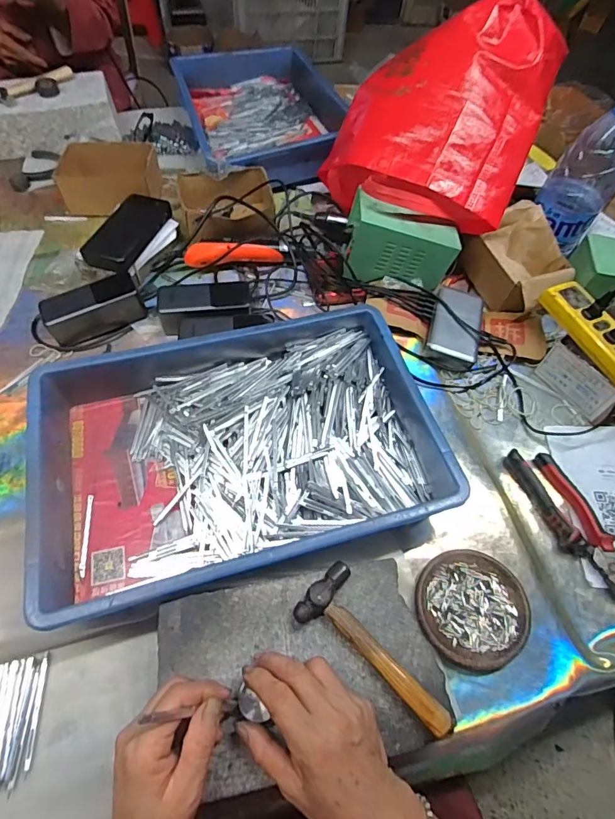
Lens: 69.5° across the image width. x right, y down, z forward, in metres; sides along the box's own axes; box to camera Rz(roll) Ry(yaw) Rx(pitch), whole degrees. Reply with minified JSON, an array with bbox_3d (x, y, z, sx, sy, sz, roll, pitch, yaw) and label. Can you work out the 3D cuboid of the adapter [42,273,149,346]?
[{"bbox_3d":[-0.308,-0.145,0.640,0.132,0.053,0.062,-23,63,-18],"label":"adapter"}]

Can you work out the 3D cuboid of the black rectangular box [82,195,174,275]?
[{"bbox_3d":[-0.278,-0.276,0.687,0.069,0.023,0.156,19,60,7],"label":"black rectangular box"}]

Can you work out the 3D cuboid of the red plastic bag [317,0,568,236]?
[{"bbox_3d":[0.191,-0.433,0.669,0.297,0.205,0.299,24,62,7],"label":"red plastic bag"}]

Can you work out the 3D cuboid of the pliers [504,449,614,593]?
[{"bbox_3d":[0.323,0.139,0.538,0.060,0.023,0.209,-17,62,-14],"label":"pliers"}]

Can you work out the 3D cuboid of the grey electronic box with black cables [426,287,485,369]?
[{"bbox_3d":[0.223,-0.124,0.675,0.074,0.040,0.132,16,58,5],"label":"grey electronic box with black cables"}]

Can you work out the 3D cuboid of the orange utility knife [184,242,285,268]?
[{"bbox_3d":[-0.119,-0.252,0.724,0.153,0.039,0.026,-7,62,-6],"label":"orange utility knife"}]

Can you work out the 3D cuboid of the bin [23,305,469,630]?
[{"bbox_3d":[-0.078,0.041,0.523,0.435,0.079,0.297,-14,61,-12],"label":"bin"}]

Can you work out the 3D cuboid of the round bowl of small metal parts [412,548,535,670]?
[{"bbox_3d":[0.176,0.212,0.475,0.114,0.023,0.114,2,59,-3],"label":"round bowl of small metal parts"}]

